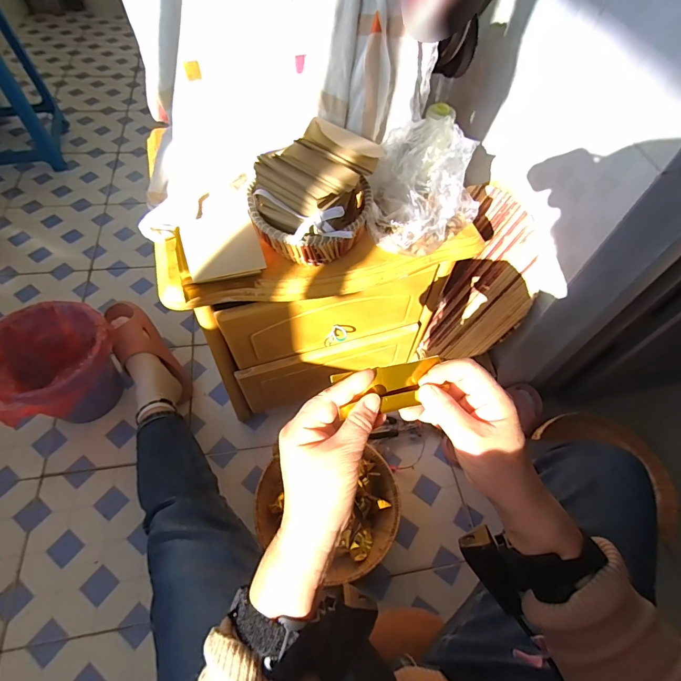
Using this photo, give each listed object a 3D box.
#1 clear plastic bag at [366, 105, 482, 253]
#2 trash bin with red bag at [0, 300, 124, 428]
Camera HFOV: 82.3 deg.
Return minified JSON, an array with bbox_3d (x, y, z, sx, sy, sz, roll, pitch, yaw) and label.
[{"bbox_3d":[0.133,-0.237,0.582,0.150,0.113,0.213,21,58,9],"label":"clear plastic bag"},{"bbox_3d":[-0.617,0.072,0.854,0.229,0.202,0.256,21,58,9],"label":"trash bin with red bag"}]

